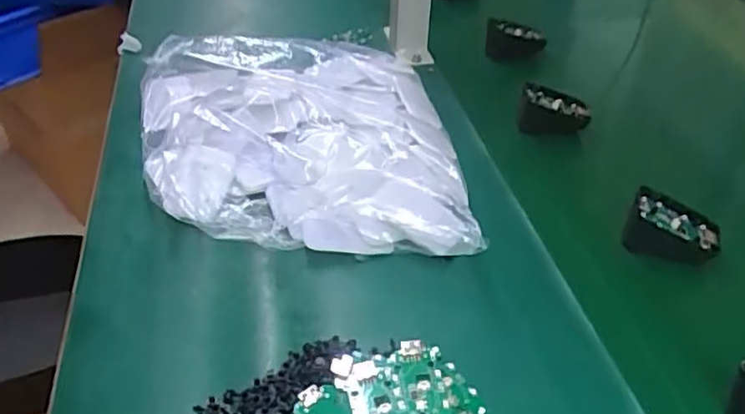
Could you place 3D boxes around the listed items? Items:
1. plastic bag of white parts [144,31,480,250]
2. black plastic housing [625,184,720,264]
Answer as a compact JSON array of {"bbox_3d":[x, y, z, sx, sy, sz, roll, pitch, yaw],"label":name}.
[{"bbox_3d":[-0.067,-0.057,0.558,0.272,0.061,0.297,-6,40,-5],"label":"plastic bag of white parts"},{"bbox_3d":[0.236,0.016,0.517,0.070,0.036,0.056,17,43,22],"label":"black plastic housing"}]

